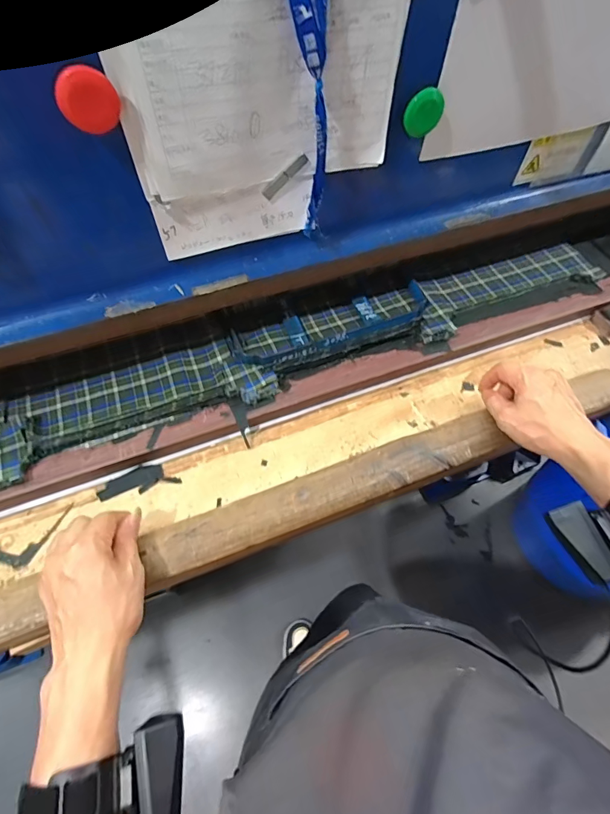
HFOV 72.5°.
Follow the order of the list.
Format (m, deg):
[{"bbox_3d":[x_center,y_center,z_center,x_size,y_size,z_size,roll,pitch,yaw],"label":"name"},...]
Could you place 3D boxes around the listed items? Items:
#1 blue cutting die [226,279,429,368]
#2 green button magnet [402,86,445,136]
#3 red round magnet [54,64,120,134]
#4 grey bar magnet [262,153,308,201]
[{"bbox_3d":[0.039,-0.102,0.535,0.264,0.024,0.076,-18,66,-9],"label":"blue cutting die"},{"bbox_3d":[0.109,-0.271,0.383,0.036,0.033,0.012,-21,67,-11],"label":"green button magnet"},{"bbox_3d":[-0.149,-0.212,0.288,0.039,0.035,0.012,-17,66,-9],"label":"red round magnet"},{"bbox_3d":[-0.019,-0.216,0.392,0.052,0.012,0.004,-34,64,23],"label":"grey bar magnet"}]

